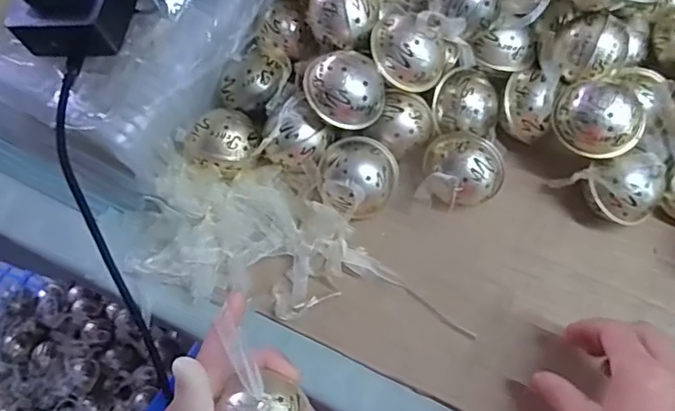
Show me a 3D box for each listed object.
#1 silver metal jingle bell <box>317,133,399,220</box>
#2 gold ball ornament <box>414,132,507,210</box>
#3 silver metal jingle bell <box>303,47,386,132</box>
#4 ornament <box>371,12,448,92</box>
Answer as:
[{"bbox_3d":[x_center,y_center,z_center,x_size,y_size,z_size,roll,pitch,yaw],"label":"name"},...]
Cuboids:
[{"bbox_3d":[0.014,-0.018,0.424,0.058,0.050,0.057,-1,68,1],"label":"silver metal jingle bell"},{"bbox_3d":[0.093,-0.020,0.421,0.057,0.052,0.058,16,70,8],"label":"gold ball ornament"},{"bbox_3d":[0.006,-0.082,0.403,0.056,0.046,0.046,0,68,2],"label":"silver metal jingle bell"},{"bbox_3d":[0.052,-0.113,0.412,0.054,0.051,0.049,18,70,9],"label":"ornament"}]

